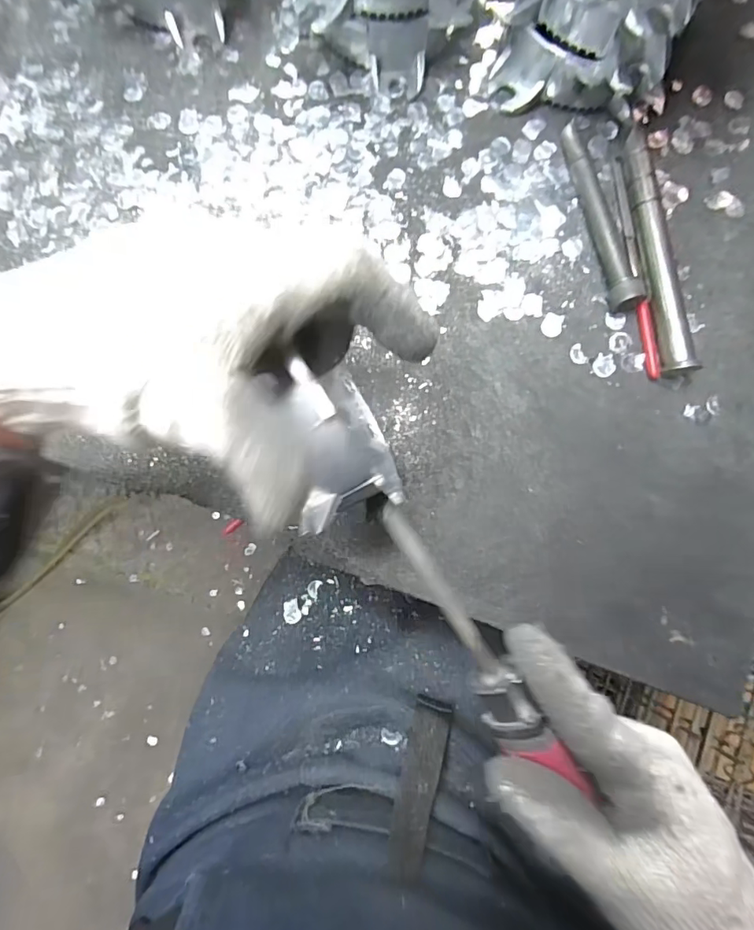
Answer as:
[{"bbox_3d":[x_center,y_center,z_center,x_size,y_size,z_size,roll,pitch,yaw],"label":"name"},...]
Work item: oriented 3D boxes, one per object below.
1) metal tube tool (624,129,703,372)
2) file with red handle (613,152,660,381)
[{"bbox_3d":[0.201,-0.153,0.365,0.019,0.019,0.180,-5,81,-1],"label":"metal tube tool"},{"bbox_3d":[0.191,-0.148,0.373,0.008,0.008,0.174,-5,81,-1],"label":"file with red handle"}]

